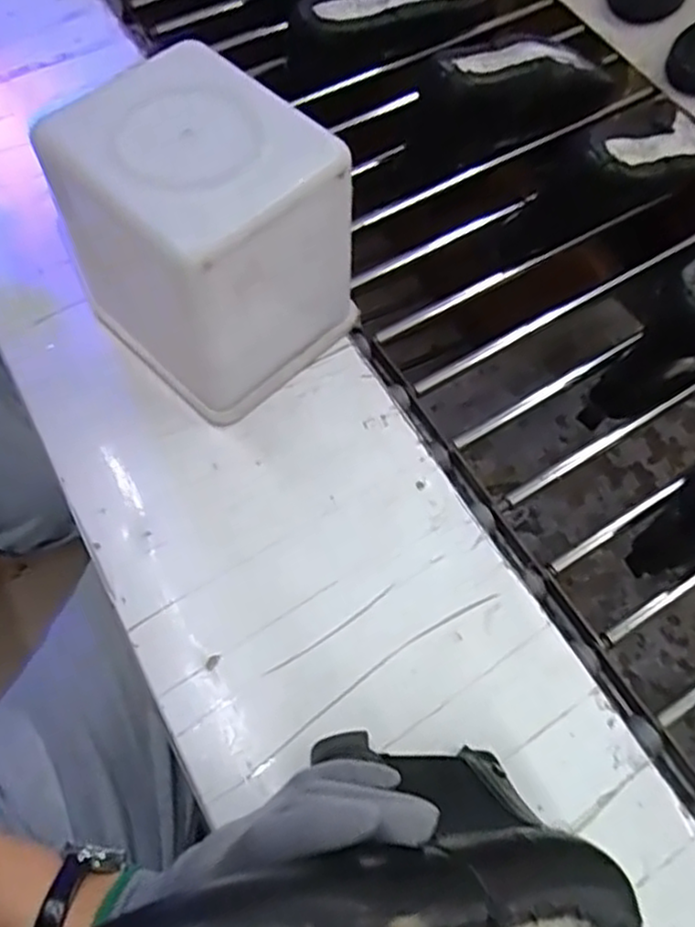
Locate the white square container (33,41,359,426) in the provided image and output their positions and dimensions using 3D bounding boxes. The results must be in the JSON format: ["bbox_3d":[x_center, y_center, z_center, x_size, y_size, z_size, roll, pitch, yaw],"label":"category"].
[{"bbox_3d":[-0.094,-0.141,0.469,0.149,0.171,0.127,37,68,17],"label":"white square container"}]

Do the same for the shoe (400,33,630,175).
[{"bbox_3d":[0.162,-0.361,0.670,0.237,0.084,0.079,-24,66,-13],"label":"shoe"}]

